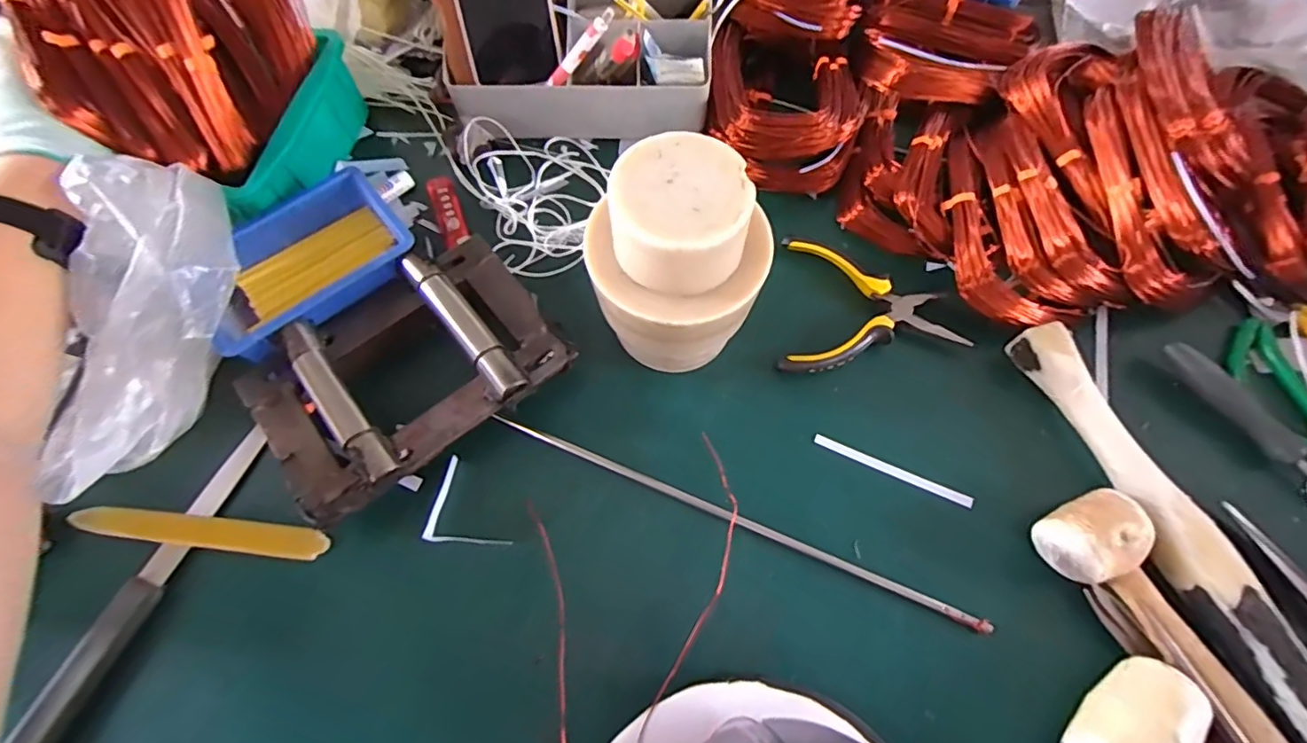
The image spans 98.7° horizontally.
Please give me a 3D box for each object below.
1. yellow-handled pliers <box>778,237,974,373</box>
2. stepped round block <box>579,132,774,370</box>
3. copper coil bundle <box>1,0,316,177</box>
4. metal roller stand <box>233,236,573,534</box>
[{"bbox_3d":[0.155,-0.060,0.433,0.136,0.016,0.114,-9,67,-3],"label":"yellow-handled pliers"},{"bbox_3d":[0.016,-0.061,0.363,0.110,0.152,0.095,-6,67,-2],"label":"stepped round block"},{"bbox_3d":[-0.362,-0.252,0.411,0.142,0.135,0.172,8,68,1],"label":"copper coil bundle"},{"bbox_3d":[-0.173,-0.004,0.391,0.199,0.039,0.146,-36,71,-14],"label":"metal roller stand"}]

